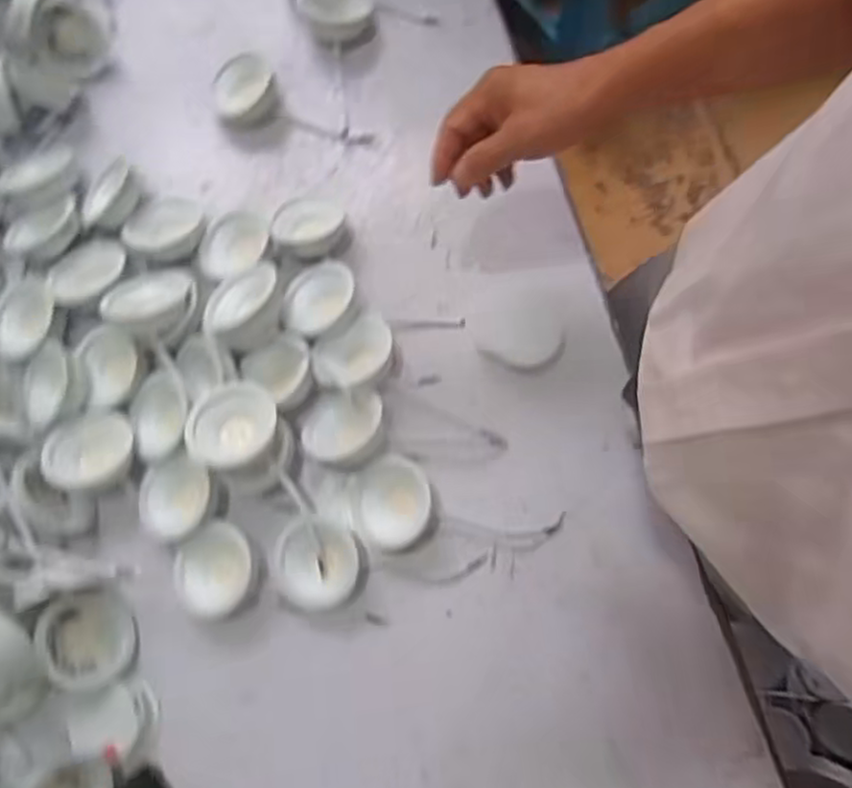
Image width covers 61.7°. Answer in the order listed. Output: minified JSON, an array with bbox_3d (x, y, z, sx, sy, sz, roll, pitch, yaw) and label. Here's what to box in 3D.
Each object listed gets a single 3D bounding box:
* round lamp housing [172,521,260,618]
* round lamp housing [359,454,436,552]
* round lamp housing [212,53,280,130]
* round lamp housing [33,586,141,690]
[{"bbox_3d":[-0.173,0.144,0.585,0.064,0.026,0.073,-10,76,-1],"label":"round lamp housing"},{"bbox_3d":[-0.025,0.089,0.592,0.059,0.024,0.077,-6,76,0],"label":"round lamp housing"},{"bbox_3d":[-0.173,-0.289,0.689,0.060,0.033,0.061,0,76,1],"label":"round lamp housing"},{"bbox_3d":[-0.265,0.192,0.558,0.071,0.022,0.068,2,60,-33],"label":"round lamp housing"}]

